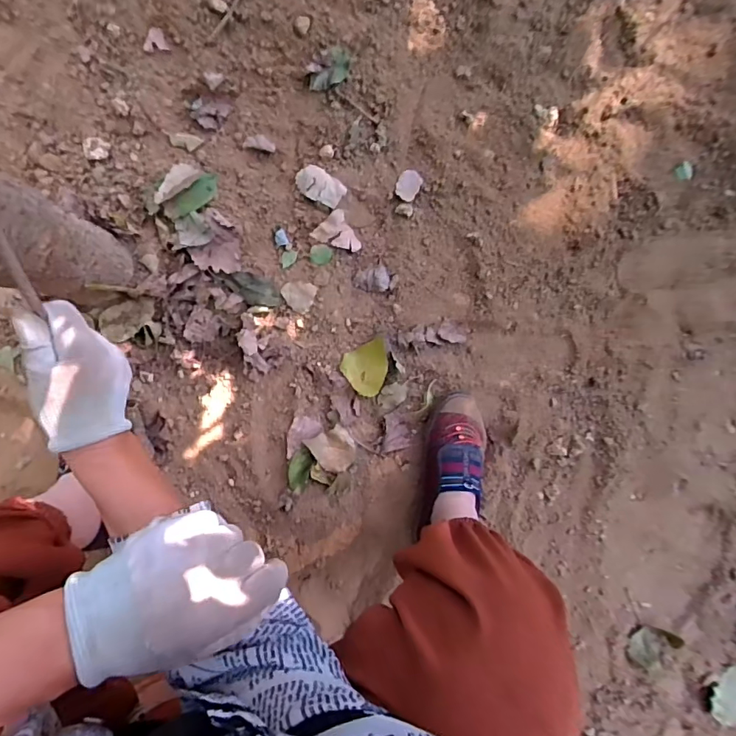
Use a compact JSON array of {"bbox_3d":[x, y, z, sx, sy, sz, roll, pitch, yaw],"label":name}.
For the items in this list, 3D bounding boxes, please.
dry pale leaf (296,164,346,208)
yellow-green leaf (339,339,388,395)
[{"bbox_3d":[-0.069,-0.260,0.680,0.072,0.016,0.043,34,90,-6],"label":"dry pale leaf"},{"bbox_3d":[0.001,0.002,0.676,0.070,0.033,0.069,-22,95,-3],"label":"yellow-green leaf"}]

